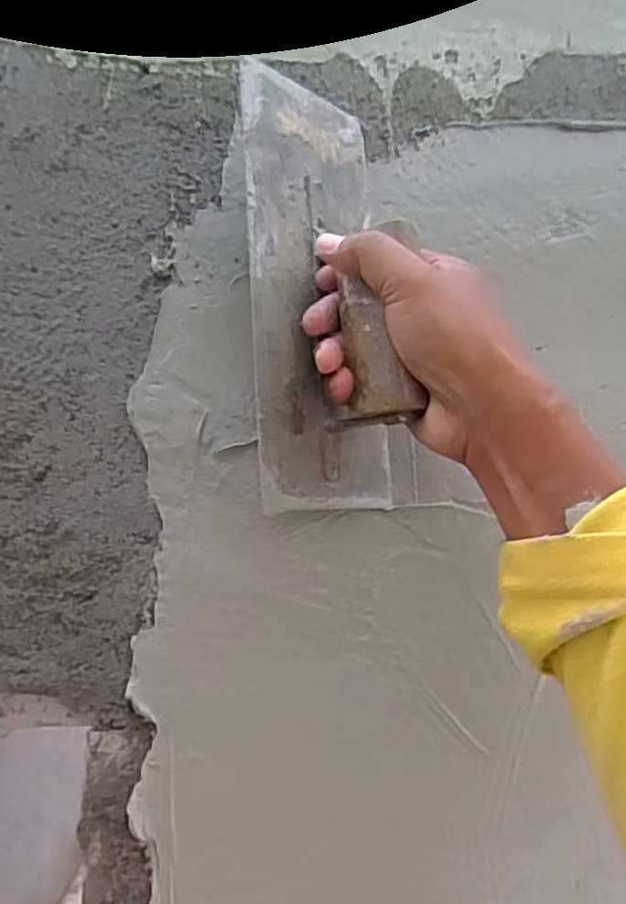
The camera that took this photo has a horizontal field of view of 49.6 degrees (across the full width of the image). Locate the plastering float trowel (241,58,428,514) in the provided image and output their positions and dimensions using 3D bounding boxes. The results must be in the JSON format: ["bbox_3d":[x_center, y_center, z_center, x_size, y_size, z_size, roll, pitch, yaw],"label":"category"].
[{"bbox_3d":[0.024,-0.100,0.393,0.078,0.255,0.109,-14,-15,37],"label":"plastering float trowel"}]

